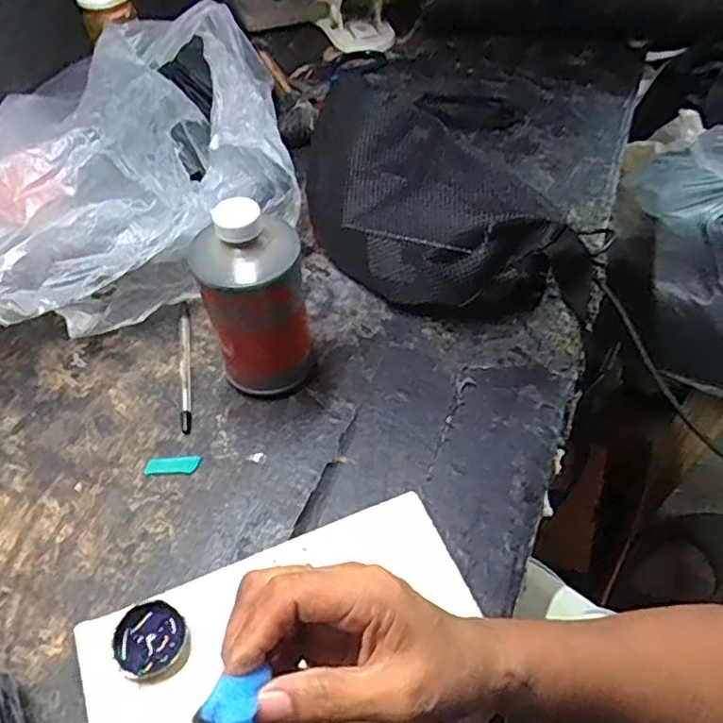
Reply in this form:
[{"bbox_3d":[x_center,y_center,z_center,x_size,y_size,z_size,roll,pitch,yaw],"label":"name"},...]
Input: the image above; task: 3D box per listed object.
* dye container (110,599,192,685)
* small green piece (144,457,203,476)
[{"bbox_3d":[-0.119,0.159,0.360,0.041,0.014,0.040,-1,51,1],"label":"dye container"},{"bbox_3d":[-0.139,0.077,0.466,0.039,0.004,0.013,-2,51,1],"label":"small green piece"}]

